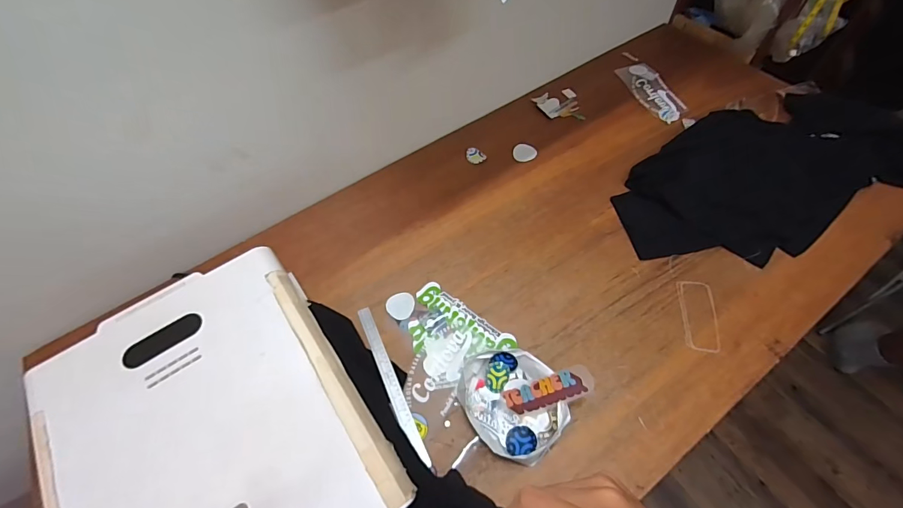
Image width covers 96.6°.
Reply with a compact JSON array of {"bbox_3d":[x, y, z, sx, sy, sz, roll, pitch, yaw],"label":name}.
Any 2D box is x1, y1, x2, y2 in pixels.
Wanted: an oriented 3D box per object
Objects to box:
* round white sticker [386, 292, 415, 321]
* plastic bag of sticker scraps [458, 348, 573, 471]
[{"bbox_3d":[-0.107,0.109,0.843,0.057,0.004,0.058,0,62,-1],"label":"round white sticker"},{"bbox_3d":[0.103,0.260,0.725,0.200,0.048,0.162,37,67,23],"label":"plastic bag of sticker scraps"}]

